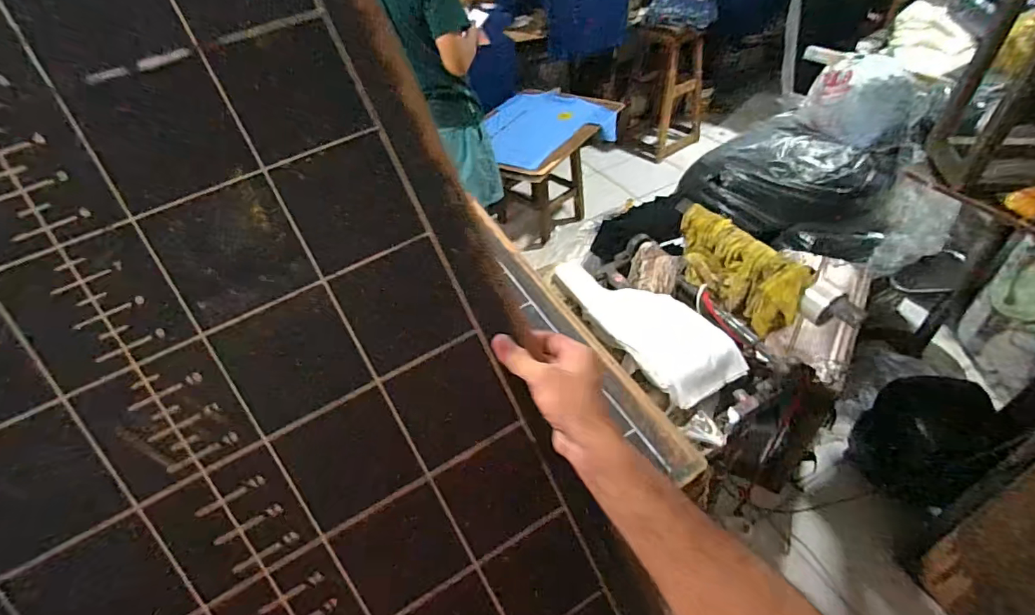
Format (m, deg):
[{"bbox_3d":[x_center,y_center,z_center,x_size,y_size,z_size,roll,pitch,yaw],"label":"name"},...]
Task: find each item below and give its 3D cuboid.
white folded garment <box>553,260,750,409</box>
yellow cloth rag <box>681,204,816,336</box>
[{"bbox_3d":[0.261,0.009,1.057,0.209,0.054,0.497,-26,44,-20],"label":"white folded garment"},{"bbox_3d":[0.477,-0.089,1.083,0.132,0.138,0.352,-22,43,-15],"label":"yellow cloth rag"}]

